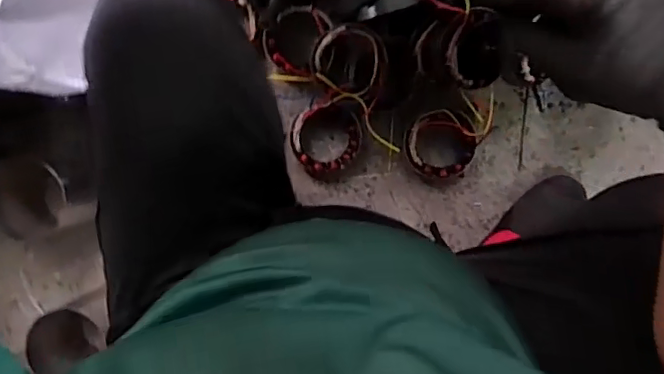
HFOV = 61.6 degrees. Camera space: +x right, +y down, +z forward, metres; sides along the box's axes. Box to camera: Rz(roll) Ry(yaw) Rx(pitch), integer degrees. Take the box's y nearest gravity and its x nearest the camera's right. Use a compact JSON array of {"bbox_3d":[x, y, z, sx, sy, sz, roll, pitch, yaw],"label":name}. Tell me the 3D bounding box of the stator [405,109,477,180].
[{"bbox_3d":[0.177,-0.067,0.907,0.113,0.048,0.110,0,93,2],"label":"stator"}]

